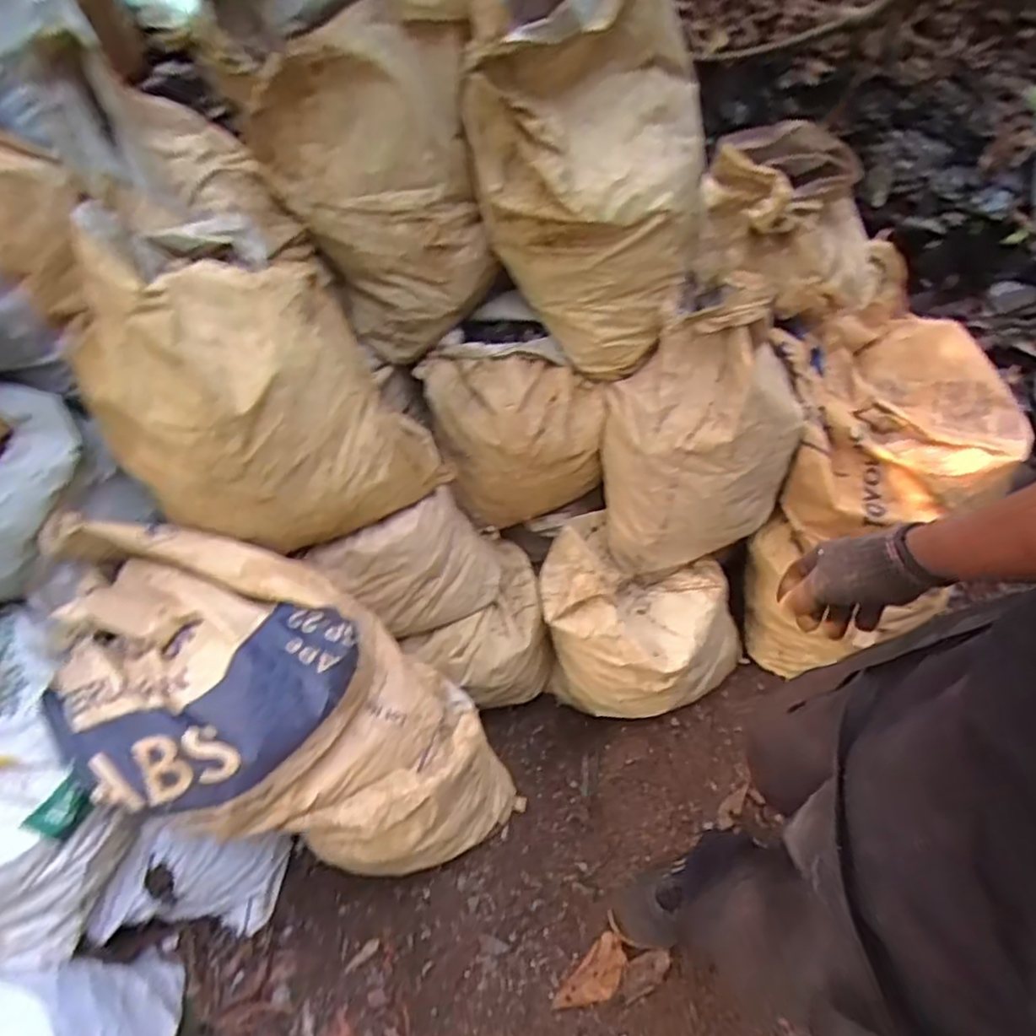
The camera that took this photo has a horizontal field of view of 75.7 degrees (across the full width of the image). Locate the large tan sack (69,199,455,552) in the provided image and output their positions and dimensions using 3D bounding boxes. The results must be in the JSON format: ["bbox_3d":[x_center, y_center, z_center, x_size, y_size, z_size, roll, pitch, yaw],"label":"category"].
[{"bbox_3d":[-0.304,-0.151,0.825,0.339,0.416,0.216,-18,57,-8],"label":"large tan sack"}]

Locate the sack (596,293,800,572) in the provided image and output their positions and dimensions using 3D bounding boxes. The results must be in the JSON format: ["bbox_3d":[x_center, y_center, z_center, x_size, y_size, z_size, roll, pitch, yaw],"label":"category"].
[{"bbox_3d":[0.275,-0.120,1.001,0.258,0.447,0.209,-8,57,-2],"label":"sack"}]

